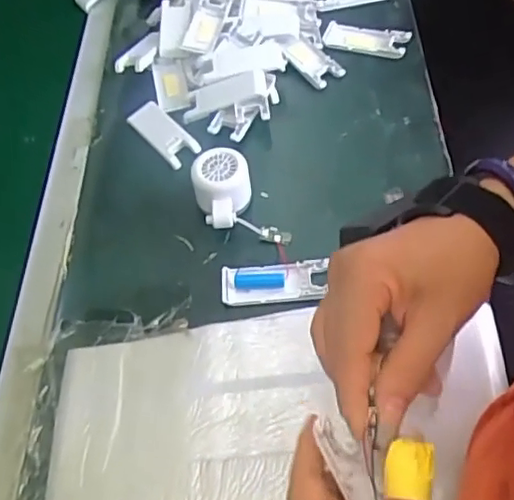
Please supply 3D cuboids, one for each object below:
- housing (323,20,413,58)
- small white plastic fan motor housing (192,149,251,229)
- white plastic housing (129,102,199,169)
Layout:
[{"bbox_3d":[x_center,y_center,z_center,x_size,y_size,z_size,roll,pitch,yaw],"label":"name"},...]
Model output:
[{"bbox_3d":[0.140,-0.270,0.765,0.104,0.010,0.043,16,59,15],"label":"housing"},{"bbox_3d":[-0.035,-0.059,0.614,0.057,0.052,0.071,-6,56,1],"label":"small white plastic fan motor housing"},{"bbox_3d":[-0.111,-0.137,0.707,0.040,0.012,0.106,-36,60,-18],"label":"white plastic housing"}]

